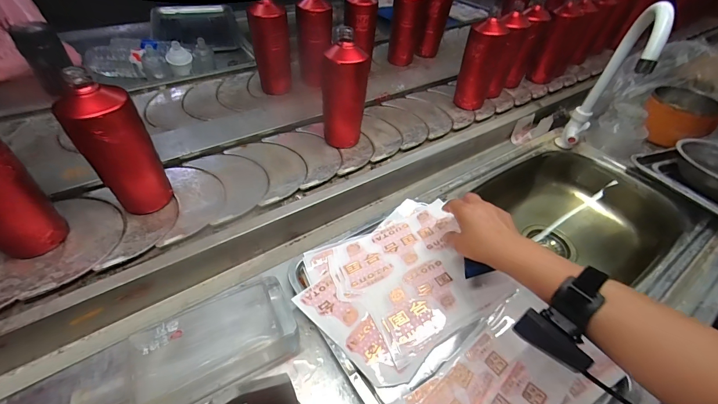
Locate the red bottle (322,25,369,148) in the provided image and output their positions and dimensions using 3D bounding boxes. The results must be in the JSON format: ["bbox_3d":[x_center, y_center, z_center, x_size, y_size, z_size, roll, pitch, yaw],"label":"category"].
[{"bbox_3d":[-0.027,-0.200,0.616,0.072,0.195,0.062,32,50,23],"label":"red bottle"}]

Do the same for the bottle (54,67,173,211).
[{"bbox_3d":[-0.343,-0.070,0.468,0.079,0.206,0.065,12,45,4],"label":"bottle"}]

